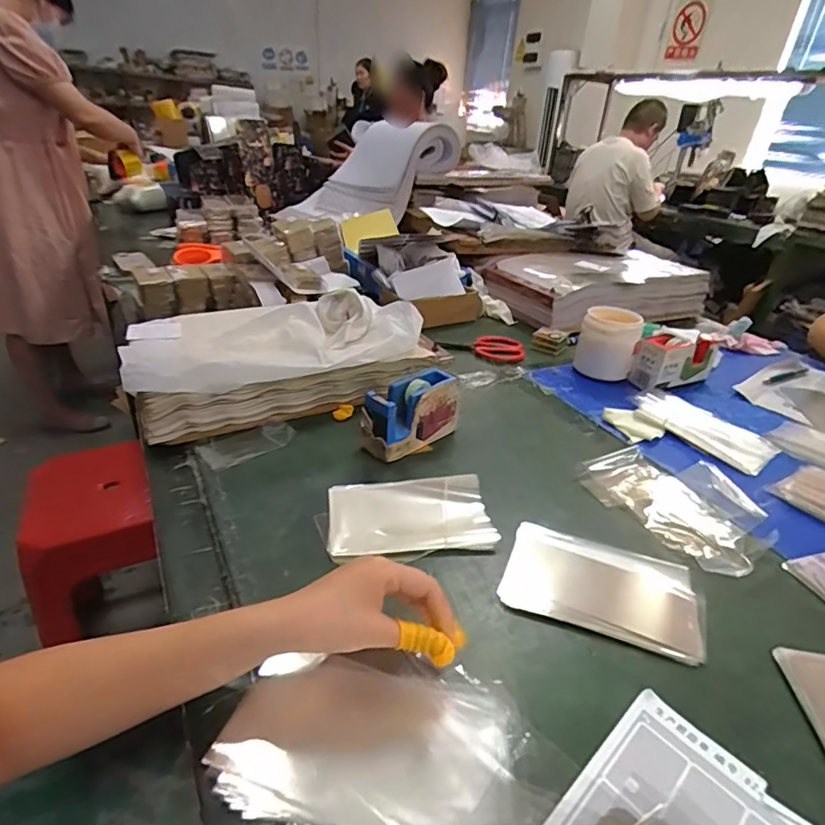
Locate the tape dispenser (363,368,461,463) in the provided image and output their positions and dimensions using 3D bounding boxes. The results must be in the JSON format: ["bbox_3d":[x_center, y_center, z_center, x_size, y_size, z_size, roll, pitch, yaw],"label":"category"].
[{"bbox_3d":[0.002,0.003,0.681,0.130,0.088,0.046,-25,39,-38],"label":"tape dispenser"}]

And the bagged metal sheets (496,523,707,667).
[{"bbox_3d":[0.179,0.163,0.498,0.174,0.013,0.115,12,31,16],"label":"bagged metal sheets"}]

